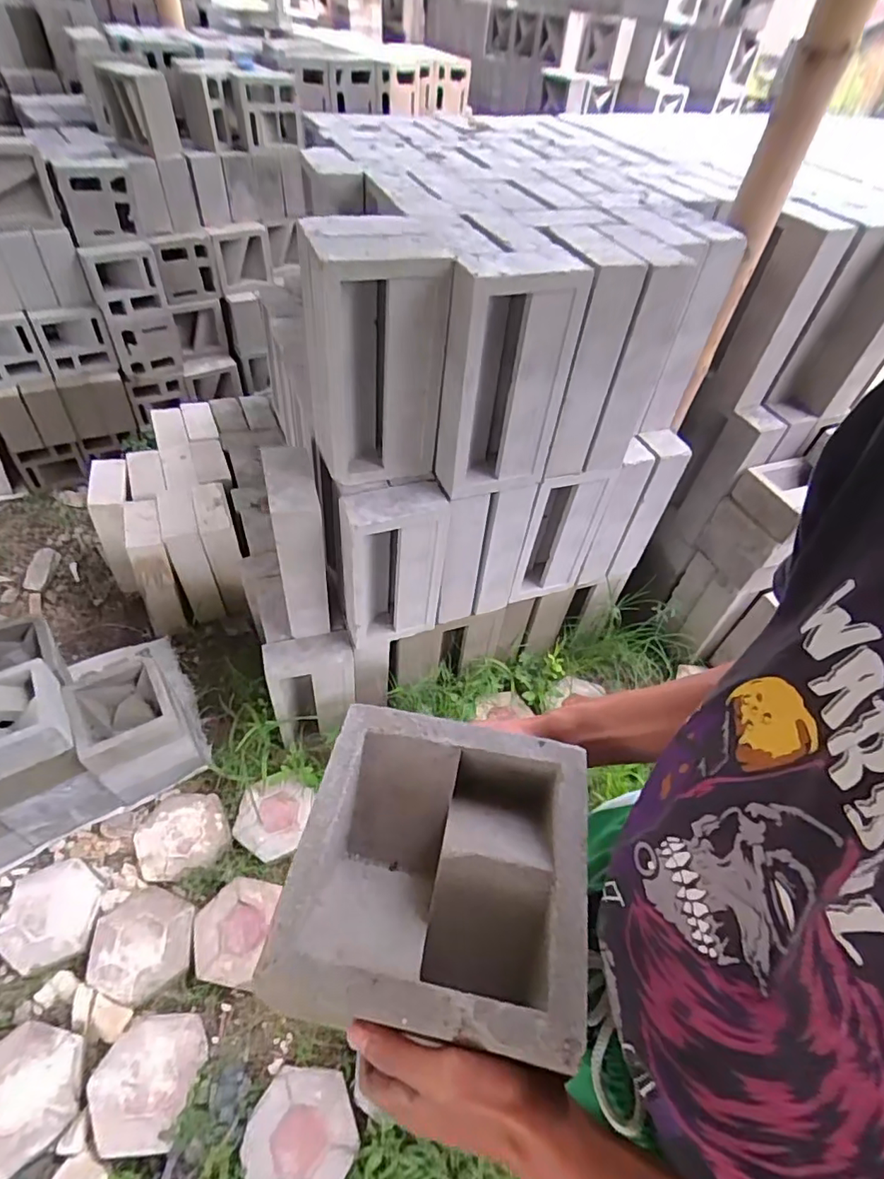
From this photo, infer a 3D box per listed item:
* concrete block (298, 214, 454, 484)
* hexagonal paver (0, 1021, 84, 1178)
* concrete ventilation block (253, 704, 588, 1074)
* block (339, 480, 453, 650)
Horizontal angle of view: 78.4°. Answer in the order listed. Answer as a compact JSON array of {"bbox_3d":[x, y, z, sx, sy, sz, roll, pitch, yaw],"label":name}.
[{"bbox_3d":[-0.128,-0.411,0.980,0.224,0.402,0.183,-15,52,-17],"label":"concrete block"},{"bbox_3d":[-0.782,0.933,0.999,0.207,0.041,0.202,10,50,2],"label":"hexagonal paver"},{"bbox_3d":[-0.001,0.199,0.399,0.193,0.075,0.199,12,50,3],"label":"concrete ventilation block"},{"bbox_3d":[-0.113,-0.043,1.190,0.213,0.397,0.088,-18,53,-19],"label":"block"}]

